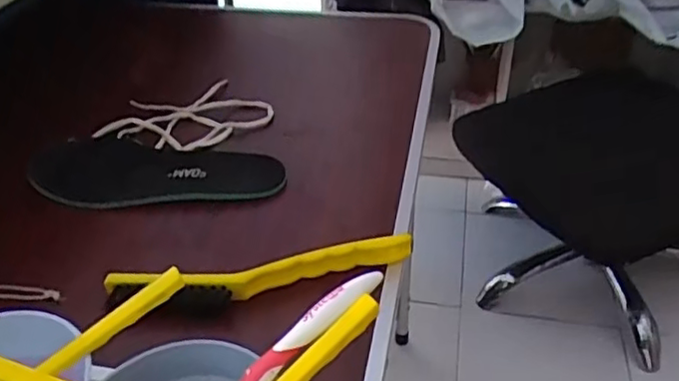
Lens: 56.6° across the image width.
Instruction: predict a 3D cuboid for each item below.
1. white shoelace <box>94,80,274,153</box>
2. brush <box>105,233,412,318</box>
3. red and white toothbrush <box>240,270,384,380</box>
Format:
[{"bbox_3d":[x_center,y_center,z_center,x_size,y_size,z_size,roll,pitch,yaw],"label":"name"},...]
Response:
[{"bbox_3d":[-0.152,-0.077,0.648,0.158,0.020,0.124,10,39,15],"label":"white shoelace"},{"bbox_3d":[-0.055,0.062,0.446,0.215,0.030,0.027,-5,38,-4],"label":"brush"},{"bbox_3d":[-0.048,0.102,0.317,0.179,0.016,0.014,-44,49,-9],"label":"red and white toothbrush"}]

